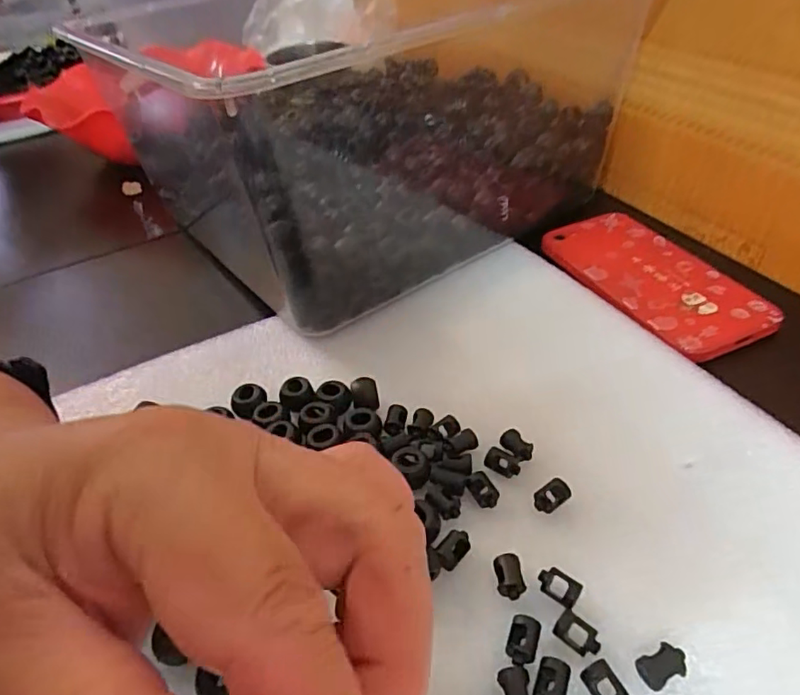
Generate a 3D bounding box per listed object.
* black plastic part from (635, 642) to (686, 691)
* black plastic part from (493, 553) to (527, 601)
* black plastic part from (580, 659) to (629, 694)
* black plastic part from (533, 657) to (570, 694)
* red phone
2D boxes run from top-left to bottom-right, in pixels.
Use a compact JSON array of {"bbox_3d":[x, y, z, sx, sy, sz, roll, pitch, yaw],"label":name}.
[{"bbox_3d":[0.084,0.103,0.181,0.016,0.007,0.009,-18,42,-14],"label":"black plastic part"},{"bbox_3d":[0.040,0.084,0.205,0.010,0.009,0.014,-7,41,-2],"label":"black plastic part"},{"bbox_3d":[0.065,0.107,0.176,0.010,0.007,0.014,-24,44,-20],"label":"black plastic part"},{"bbox_3d":[0.048,0.106,0.177,0.009,0.006,0.014,14,44,21],"label":"black plastic part"},{"bbox_3d":[0.153,-0.047,0.344,0.070,0.004,0.137,-18,42,-14],"label":"red phone"}]

